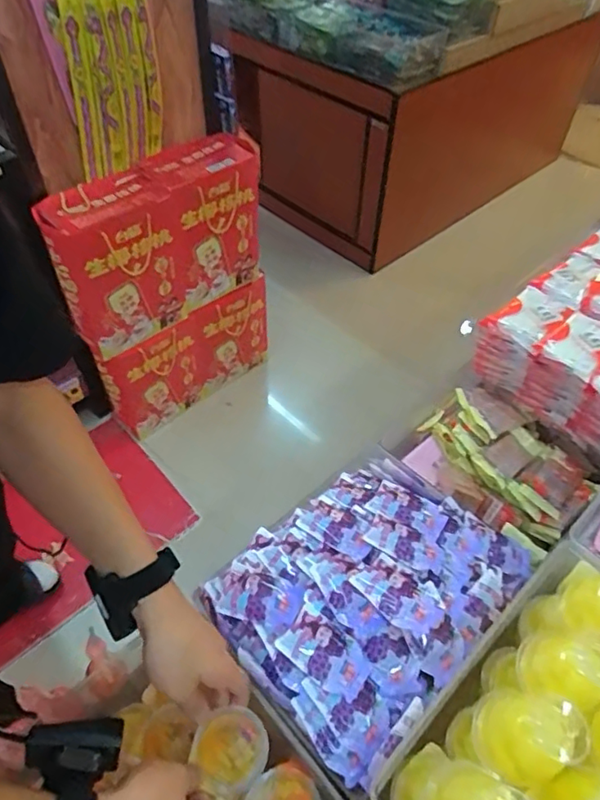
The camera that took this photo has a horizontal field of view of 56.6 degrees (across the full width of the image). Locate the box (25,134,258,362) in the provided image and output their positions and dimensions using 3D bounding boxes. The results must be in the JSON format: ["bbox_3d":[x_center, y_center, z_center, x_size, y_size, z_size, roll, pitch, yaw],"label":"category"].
[{"bbox_3d":[-0.342,-0.400,1.445,0.160,0.359,0.589,35,58,25],"label":"box"}]

